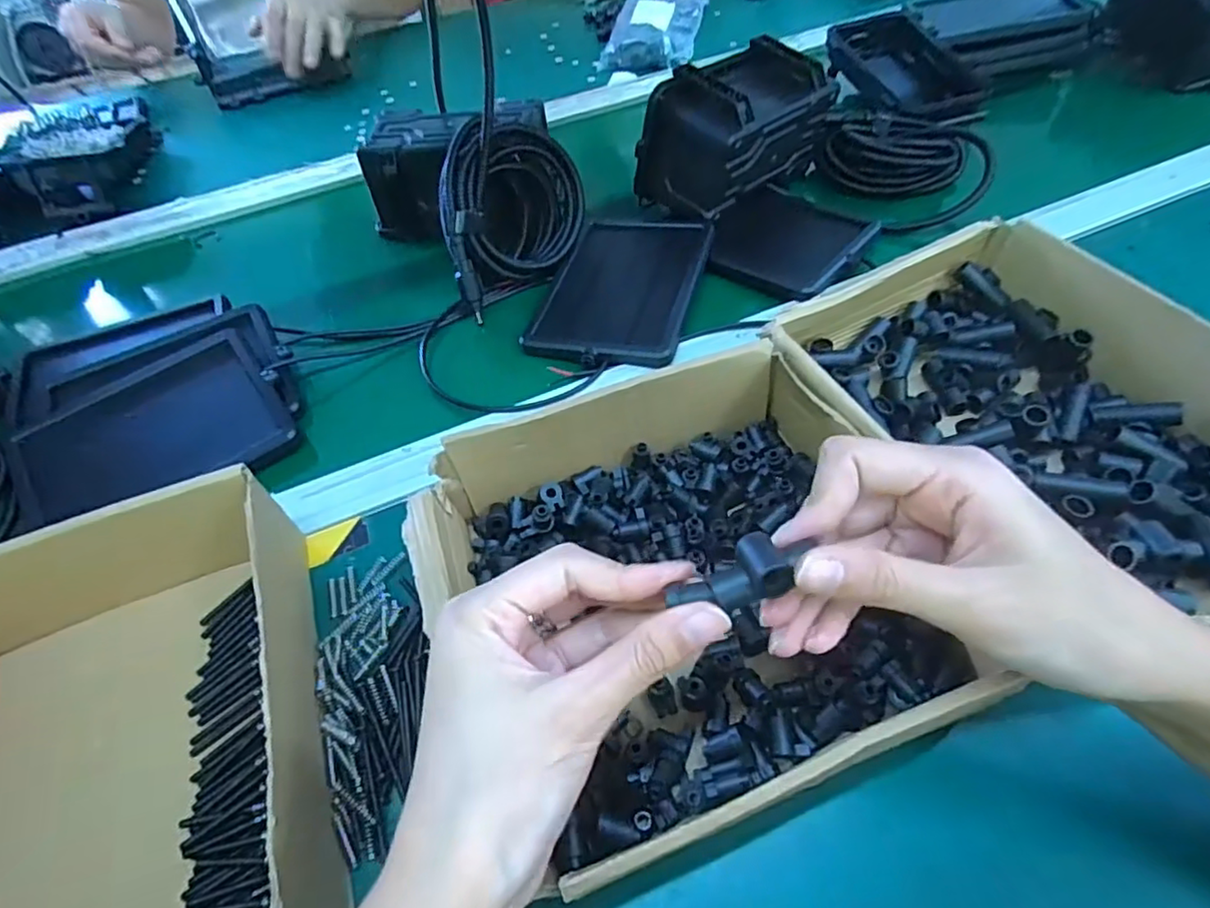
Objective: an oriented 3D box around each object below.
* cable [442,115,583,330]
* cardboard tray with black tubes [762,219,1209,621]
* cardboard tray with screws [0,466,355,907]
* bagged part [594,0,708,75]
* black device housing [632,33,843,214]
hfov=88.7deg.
[{"bbox_3d":[-0.077,-0.197,0.488,0.064,0.103,0.133,28,59,25],"label":"cable"},{"bbox_3d":[0.234,-0.022,0.352,0.205,0.071,0.248,-25,53,-13],"label":"cardboard tray with black tubes"},{"bbox_3d":[-0.229,0.120,0.279,0.178,0.064,0.228,-20,52,-10],"label":"cardboard tray with screws"},{"bbox_3d":[0.065,-0.555,0.807,0.110,0.034,0.186,8,53,12],"label":"bagged part"},{"bbox_3d":[0.118,-0.286,0.536,0.162,0.093,0.084,-40,58,-23],"label":"black device housing"}]

